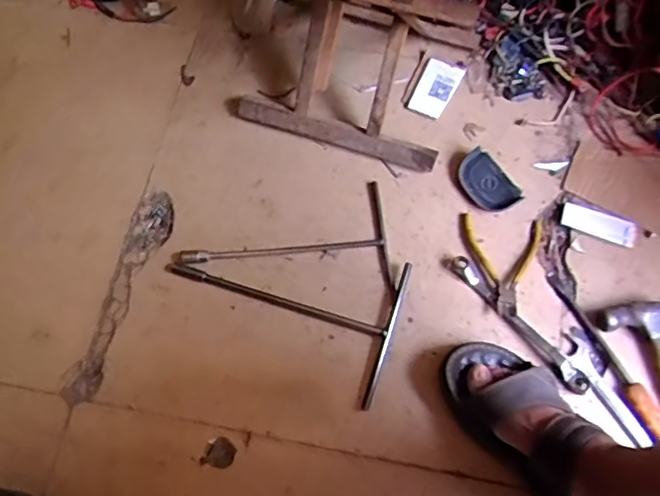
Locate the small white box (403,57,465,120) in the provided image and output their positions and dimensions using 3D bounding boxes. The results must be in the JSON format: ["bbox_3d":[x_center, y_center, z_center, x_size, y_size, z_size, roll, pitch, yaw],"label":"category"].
[{"bbox_3d":[0.159,-0.242,0.859,0.058,0.015,0.100,25,72,11],"label":"small white box"}]

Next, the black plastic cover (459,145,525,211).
[{"bbox_3d":[0.220,-0.096,0.809,0.064,0.014,0.093,-27,71,-8],"label":"black plastic cover"}]

